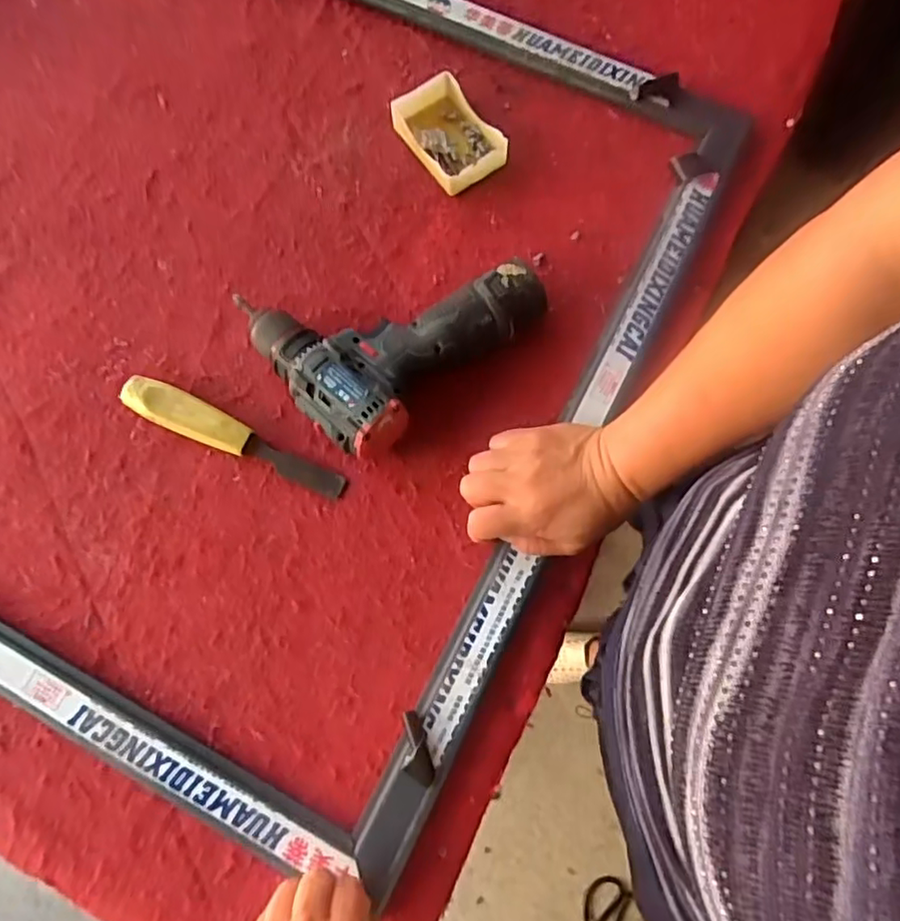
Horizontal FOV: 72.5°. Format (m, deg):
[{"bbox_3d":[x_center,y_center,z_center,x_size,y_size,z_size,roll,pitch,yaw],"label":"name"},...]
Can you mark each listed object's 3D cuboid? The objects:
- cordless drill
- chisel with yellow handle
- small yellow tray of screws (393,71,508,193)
[{"bbox_3d":[-0.052,-0.124,0.501,0.206,0.057,0.174,-40,77,-9],"label":"cordless drill"},{"bbox_3d":[-0.177,-0.018,0.493,0.197,0.020,0.033,27,77,9],"label":"chisel with yellow handle"},{"bbox_3d":[0.001,-0.298,0.561,0.069,0.027,0.107,-34,76,-8],"label":"small yellow tray of screws"}]

